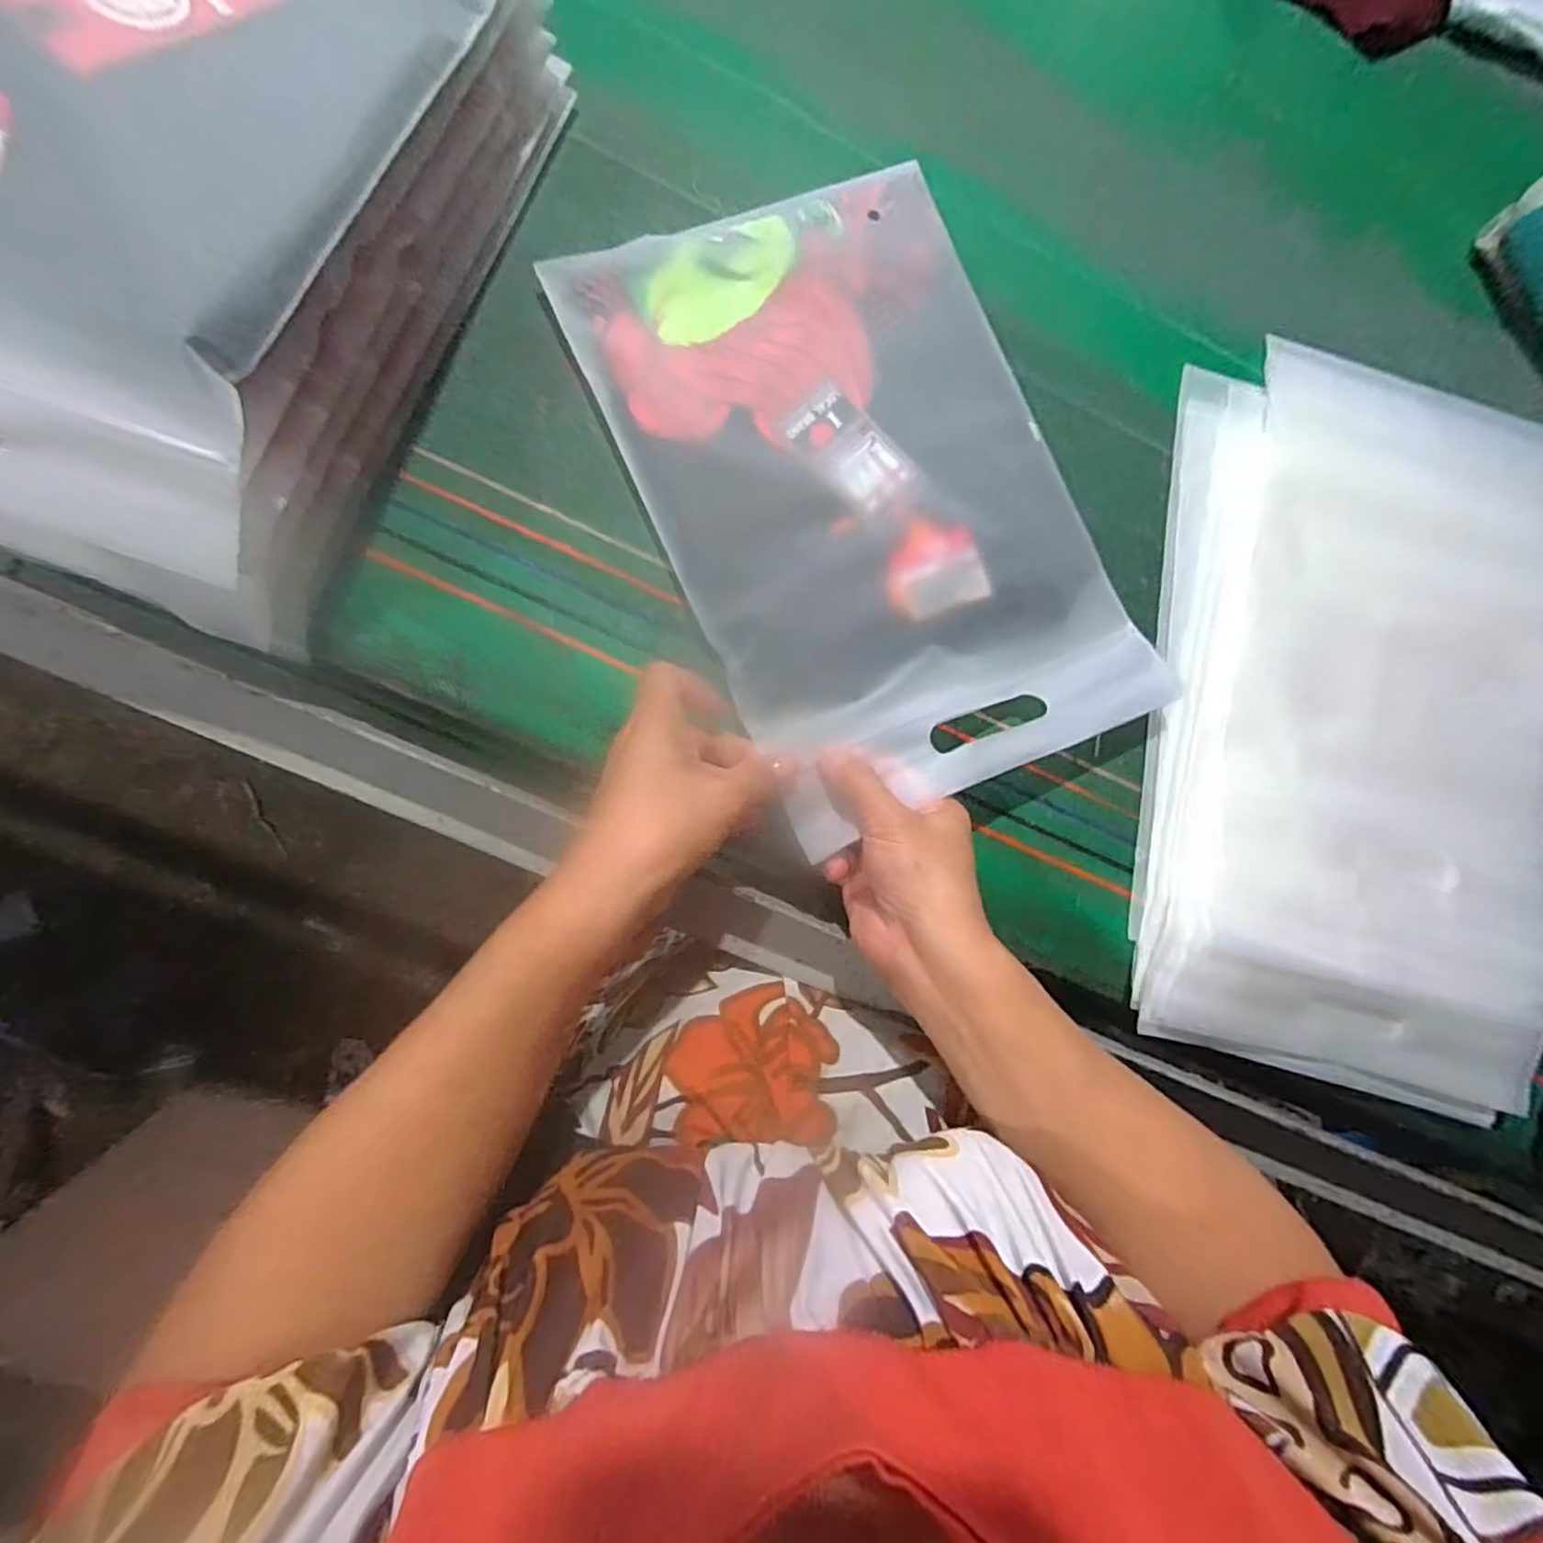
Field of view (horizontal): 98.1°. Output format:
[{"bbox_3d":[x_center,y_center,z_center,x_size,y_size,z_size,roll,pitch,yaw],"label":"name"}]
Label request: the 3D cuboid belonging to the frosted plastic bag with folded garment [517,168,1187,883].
[{"bbox_3d":[0.055,-0.162,0.377,0.234,0.024,0.352,-23,88,-9],"label":"frosted plastic bag with folded garment"}]

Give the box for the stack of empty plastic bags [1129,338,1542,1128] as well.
[{"bbox_3d":[0.387,-0.040,0.425,0.287,0.025,0.464,10,83,-6],"label":"stack of empty plastic bags"}]

